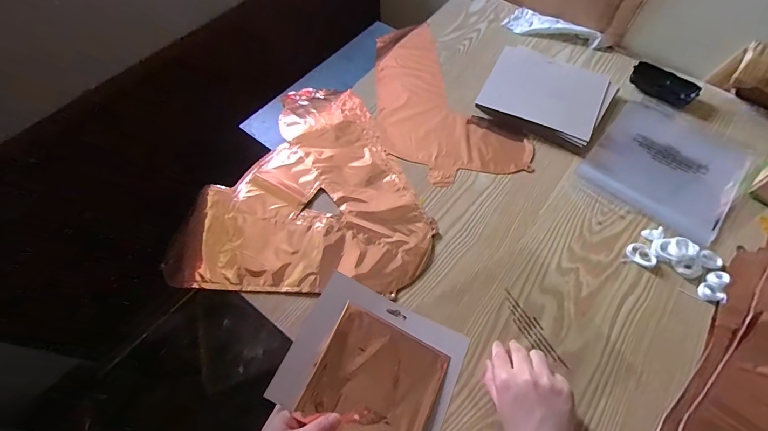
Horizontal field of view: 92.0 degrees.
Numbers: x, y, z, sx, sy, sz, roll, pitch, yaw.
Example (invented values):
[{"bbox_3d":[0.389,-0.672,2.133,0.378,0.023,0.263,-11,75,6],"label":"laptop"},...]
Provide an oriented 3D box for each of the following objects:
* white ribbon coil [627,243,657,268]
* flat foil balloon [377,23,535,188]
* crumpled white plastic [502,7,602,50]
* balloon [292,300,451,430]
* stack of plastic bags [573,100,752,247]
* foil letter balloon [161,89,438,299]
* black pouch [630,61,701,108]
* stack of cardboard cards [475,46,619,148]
[{"bbox_3d":[0.352,0.054,0.506,0.025,0.010,0.037,-38,66,-19],"label":"white ribbon coil"},{"bbox_3d":[0.091,-0.222,0.678,0.221,0.015,0.390,-10,60,-5],"label":"flat foil balloon"},{"bbox_3d":[0.334,-0.371,0.738,0.178,0.015,0.071,30,64,16],"label":"crumpled white plastic"},{"bbox_3d":[-0.010,0.194,0.426,0.138,0.005,0.133,27,62,5],"label":"balloon"},{"bbox_3d":[0.442,-0.081,0.582,0.199,0.015,0.225,37,66,20],"label":"stack of plastic bags"},{"bbox_3d":[-0.113,-0.065,0.580,0.355,0.015,0.373,1,60,1],"label":"foil letter balloon"},{"bbox_3d":[0.492,-0.229,0.652,0.107,0.035,0.028,32,65,18],"label":"black pouch"},{"bbox_3d":[0.278,-0.210,0.639,0.195,0.027,0.156,28,64,16],"label":"stack of cardboard cards"}]

